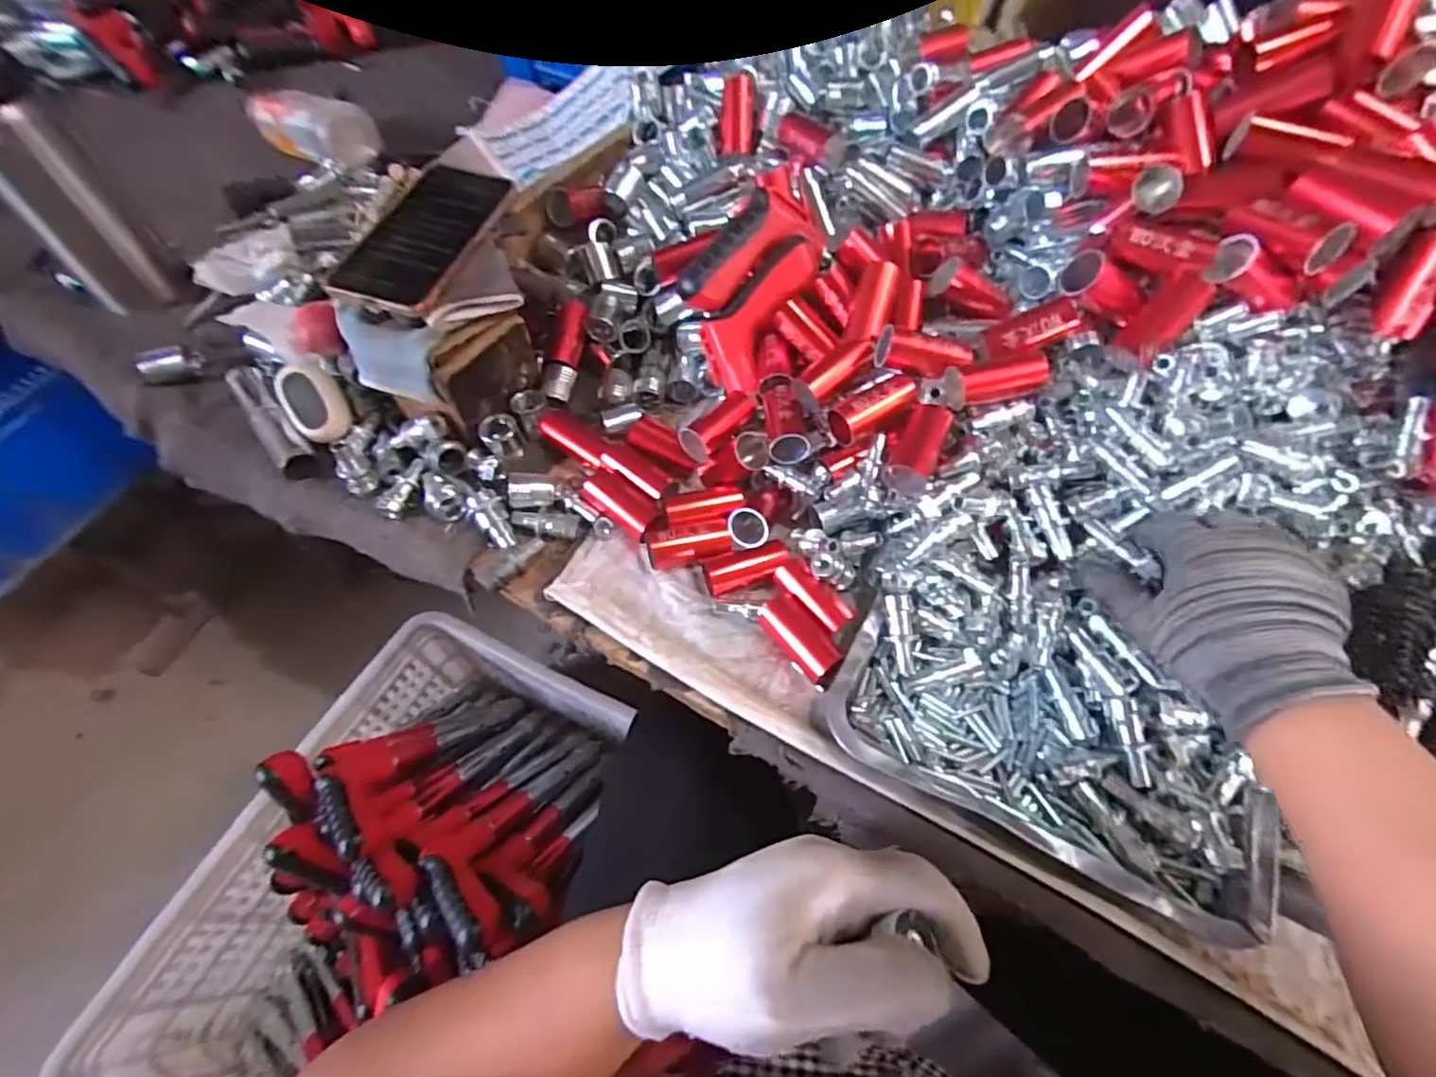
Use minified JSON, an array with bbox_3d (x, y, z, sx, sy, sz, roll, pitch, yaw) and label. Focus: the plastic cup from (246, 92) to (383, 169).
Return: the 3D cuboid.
[{"bbox_3d":[-0.467,-0.470,0.702,0.171,0.061,0.078,29,62,15],"label":"plastic cup"}]

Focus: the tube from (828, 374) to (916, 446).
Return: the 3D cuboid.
[{"bbox_3d":[0.111,-0.094,0.427,0.065,0.024,0.025,-33,65,-5],"label":"tube"}]

